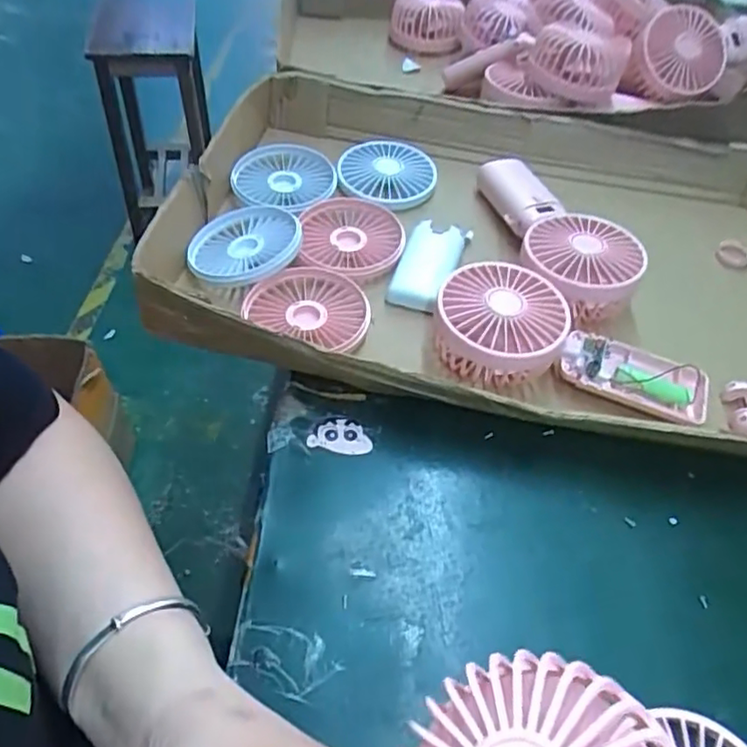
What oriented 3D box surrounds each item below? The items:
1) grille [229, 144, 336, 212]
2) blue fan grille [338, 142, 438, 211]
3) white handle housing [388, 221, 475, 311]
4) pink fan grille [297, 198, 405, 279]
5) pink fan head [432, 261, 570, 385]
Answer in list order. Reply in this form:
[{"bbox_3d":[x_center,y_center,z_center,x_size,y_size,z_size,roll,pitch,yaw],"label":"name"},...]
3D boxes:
[{"bbox_3d":[-0.078,-0.170,0.537,0.084,0.014,0.085,2,50,-2],"label":"grille"},{"bbox_3d":[0.013,-0.180,0.556,0.082,0.009,0.081,12,50,7],"label":"blue fan grille"},{"bbox_3d":[0.042,-0.085,0.485,0.041,0.016,0.093,18,51,11],"label":"white handle housing"},{"bbox_3d":[-0.017,-0.110,0.502,0.080,0.019,0.087,-2,50,-5],"label":"pink fan grille"},{"bbox_3d":[0.085,-0.031,0.425,0.081,0.052,0.081,2,50,-2],"label":"pink fan head"}]

